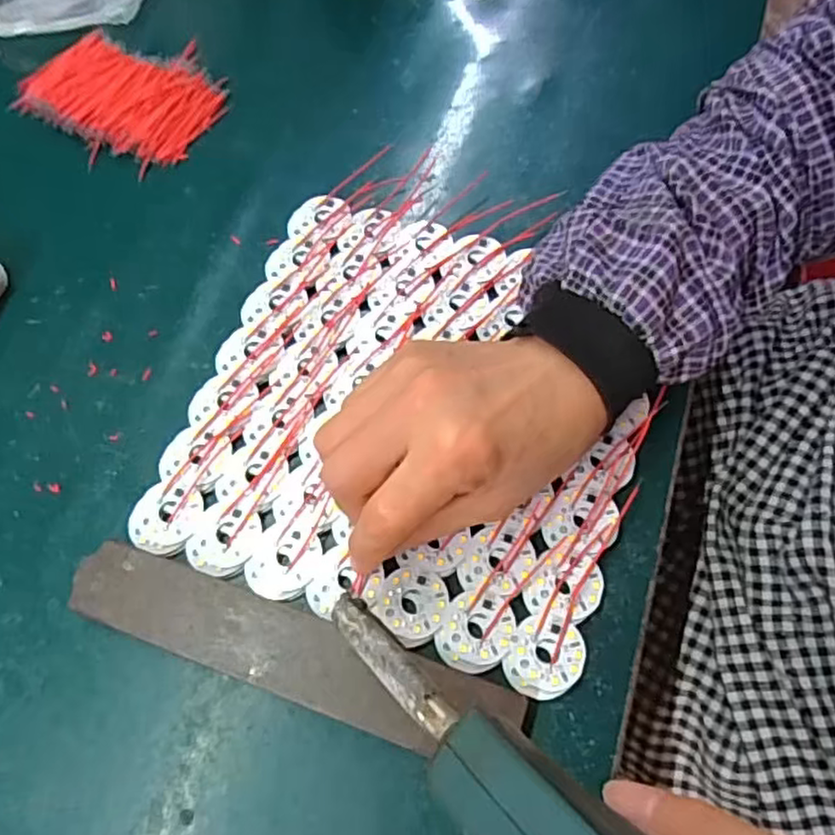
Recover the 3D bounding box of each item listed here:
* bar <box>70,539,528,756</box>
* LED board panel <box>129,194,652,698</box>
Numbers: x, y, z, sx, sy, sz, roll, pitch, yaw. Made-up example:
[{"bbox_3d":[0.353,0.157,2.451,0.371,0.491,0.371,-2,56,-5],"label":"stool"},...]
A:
[{"bbox_3d":[-0.054,0.099,0.295,0.197,0.016,0.039,17,68,9],"label":"bar"},{"bbox_3d":[-0.003,-0.005,0.341,0.218,0.009,0.212,17,68,9],"label":"LED board panel"}]

